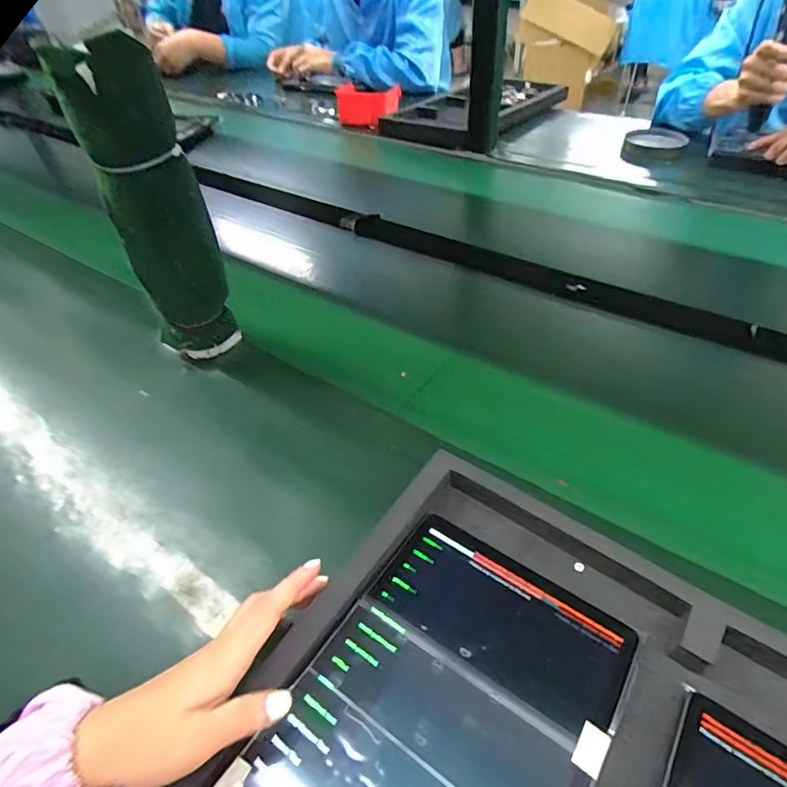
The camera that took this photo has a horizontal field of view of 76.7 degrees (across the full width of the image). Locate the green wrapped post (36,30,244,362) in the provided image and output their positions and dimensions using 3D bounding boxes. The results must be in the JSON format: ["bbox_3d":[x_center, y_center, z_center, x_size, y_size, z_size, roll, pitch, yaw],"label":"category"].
[{"bbox_3d":[-0.213,-0.144,0.458,0.085,0.281,0.062,-19,47,-14],"label":"green wrapped post"}]

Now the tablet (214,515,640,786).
[{"bbox_3d":[0.024,0.200,0.286,0.165,0.008,0.252,27,51,24],"label":"tablet"}]

